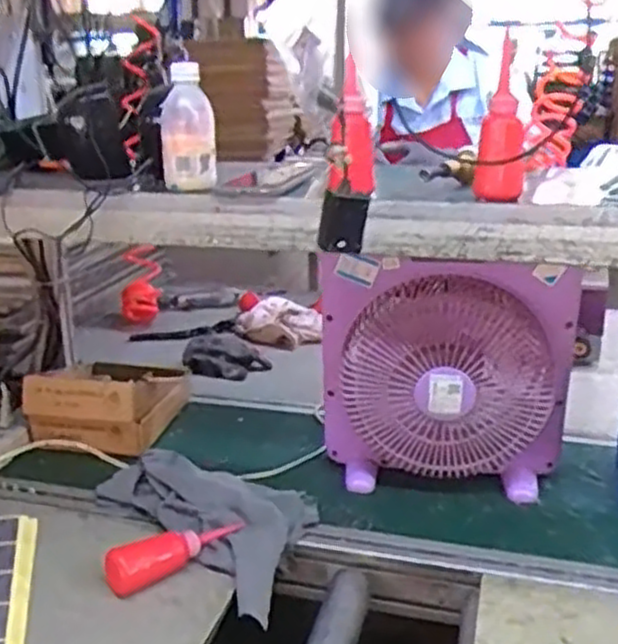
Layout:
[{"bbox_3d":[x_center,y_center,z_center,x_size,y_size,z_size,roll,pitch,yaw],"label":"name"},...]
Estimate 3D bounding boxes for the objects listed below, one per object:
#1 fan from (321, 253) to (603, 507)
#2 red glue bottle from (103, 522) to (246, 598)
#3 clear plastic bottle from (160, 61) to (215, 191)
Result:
[{"bbox_3d":[0.177,0.073,0.966,0.328,0.319,0.084,3,19,9],"label":"fan"},{"bbox_3d":[-0.143,0.255,0.843,0.163,0.042,0.045,-11,21,-27],"label":"red glue bottle"},{"bbox_3d":[-0.139,-0.220,0.875,0.063,0.124,0.062,-3,19,-8],"label":"clear plastic bottle"}]

